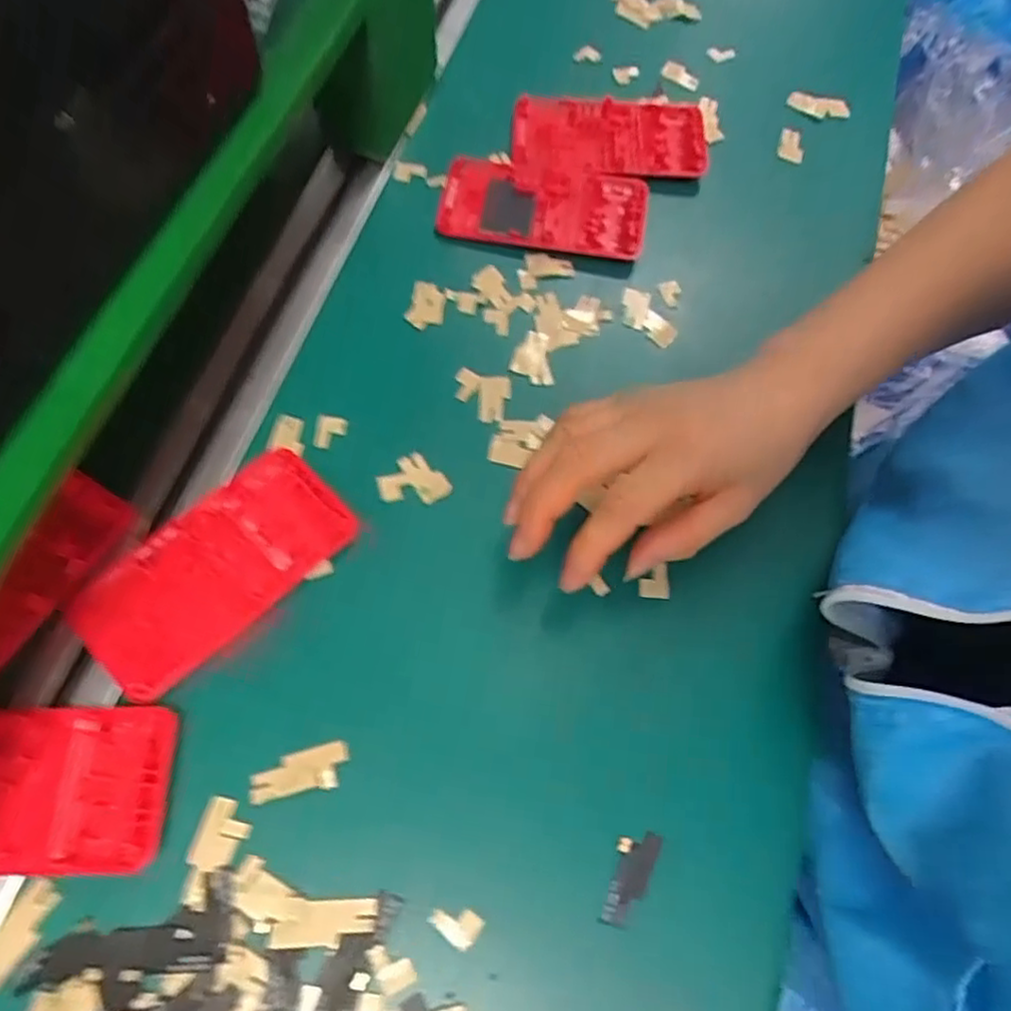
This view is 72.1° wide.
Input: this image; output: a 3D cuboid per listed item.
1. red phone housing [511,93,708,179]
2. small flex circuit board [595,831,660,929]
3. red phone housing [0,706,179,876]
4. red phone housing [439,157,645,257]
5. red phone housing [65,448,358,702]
[{"bbox_3d":[0.066,-0.238,0.446,0.120,0.012,0.064,-1,67,-2],"label":"red phone housing"},{"bbox_3d":[0.051,0.155,0.289,0.017,0.004,0.039,24,68,8],"label":"small flex circuit board"},{"bbox_3d":[-0.197,0.116,0.283,0.115,0.014,0.061,-1,67,-2],"label":"red phone housing"},{"bbox_3d":[0.023,-0.184,0.422,0.122,0.013,0.063,10,67,3],"label":"red phone housing"},{"bbox_3d":[-0.134,0.029,0.324,0.122,0.013,0.062,-42,74,-17],"label":"red phone housing"}]

